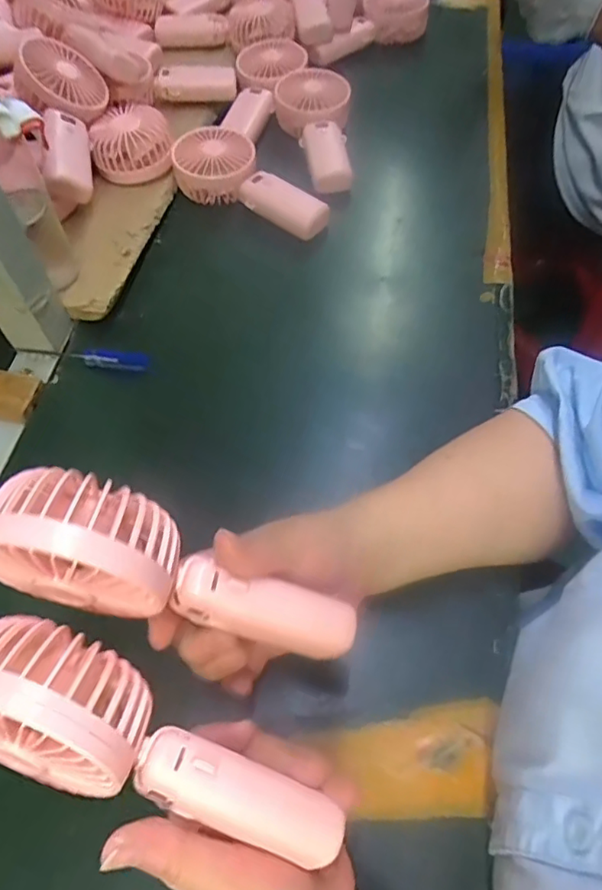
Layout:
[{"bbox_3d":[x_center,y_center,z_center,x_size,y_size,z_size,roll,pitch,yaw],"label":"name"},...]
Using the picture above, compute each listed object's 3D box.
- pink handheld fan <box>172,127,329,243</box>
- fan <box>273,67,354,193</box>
[{"bbox_3d":[-0.047,-0.277,0.592,0.184,0.044,0.081,26,64,17],"label":"pink handheld fan"},{"bbox_3d":[0.016,-0.361,0.643,0.083,0.049,0.172,-5,59,0],"label":"fan"}]

